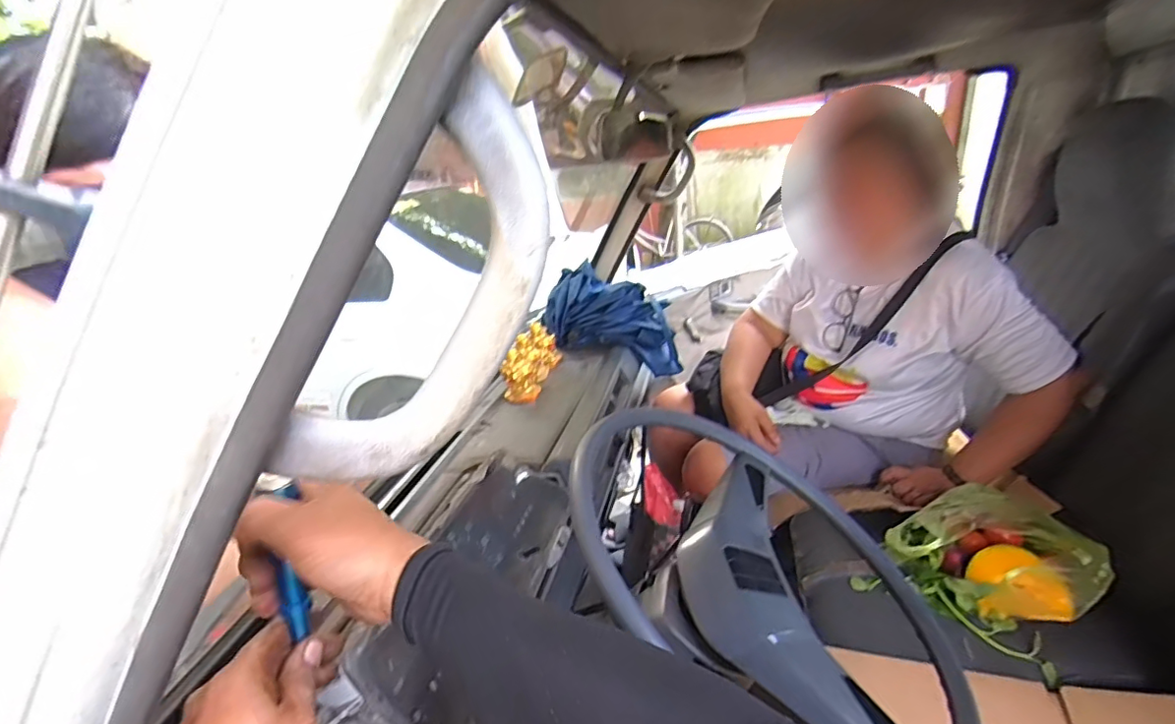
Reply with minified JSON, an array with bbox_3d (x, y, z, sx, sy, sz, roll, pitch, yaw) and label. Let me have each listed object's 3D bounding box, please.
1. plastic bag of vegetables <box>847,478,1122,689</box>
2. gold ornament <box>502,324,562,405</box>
[{"bbox_3d":[0.576,0.290,0.804,0.248,0.125,0.240,-14,23,-25],"label":"plastic bag of vegetables"},{"bbox_3d":[-0.103,-0.007,1.076,0.059,0.078,0.230,0,21,12],"label":"gold ornament"}]

